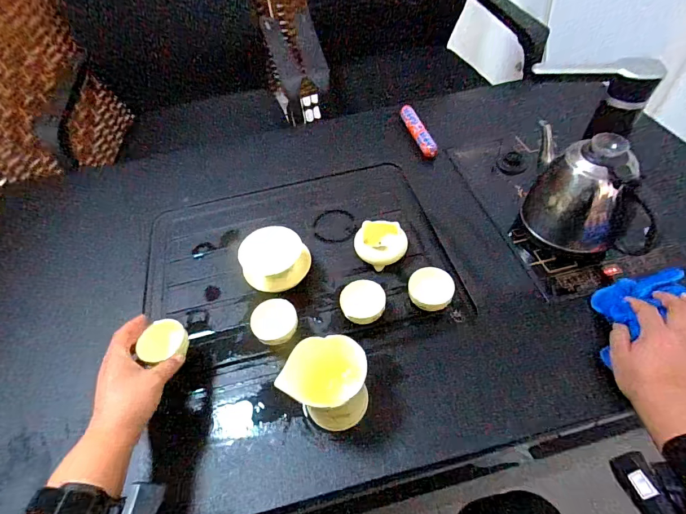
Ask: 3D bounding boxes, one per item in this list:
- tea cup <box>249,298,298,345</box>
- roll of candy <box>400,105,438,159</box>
[{"bbox_3d":[-0.090,0.093,0.509,0.059,0.048,0.054,-3,52,3],"label":"tea cup"},{"bbox_3d":[0.152,-0.254,0.763,0.031,0.028,0.151,-14,52,-5],"label":"roll of candy"}]

